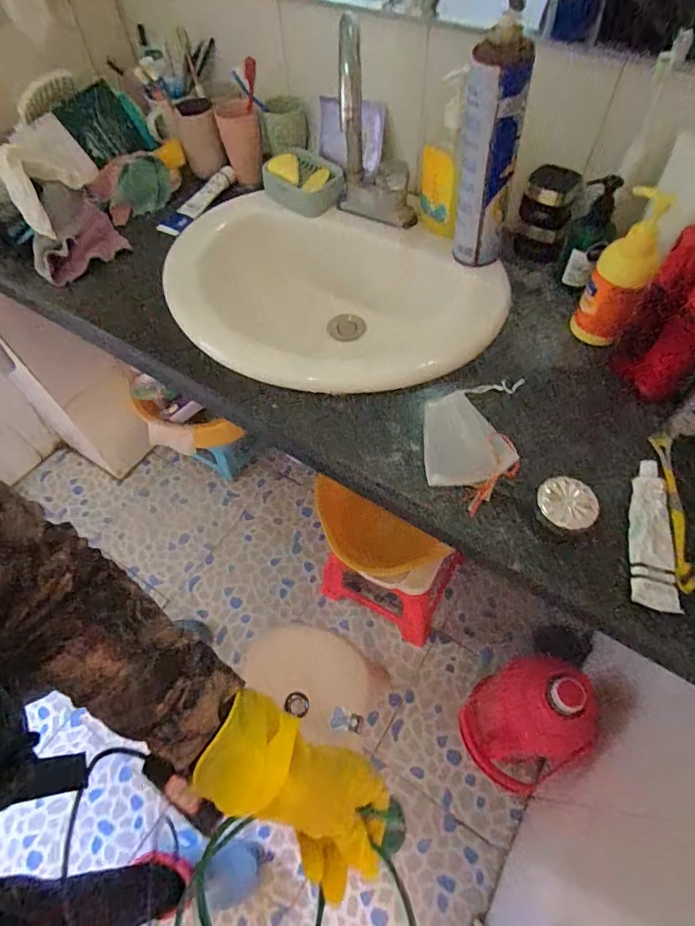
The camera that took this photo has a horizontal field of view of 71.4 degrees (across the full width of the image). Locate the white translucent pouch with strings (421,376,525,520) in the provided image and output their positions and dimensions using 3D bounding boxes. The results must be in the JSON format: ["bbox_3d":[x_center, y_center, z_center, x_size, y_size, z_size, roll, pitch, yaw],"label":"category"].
[{"bbox_3d":[0.137,-0.029,0.535,0.101,0.020,0.166,6,58,7],"label":"white translucent pouch with strings"}]

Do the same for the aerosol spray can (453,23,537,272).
[{"bbox_3d":[0.167,-0.359,0.581,0.070,0.249,0.058,11,59,9],"label":"aerosol spray can"}]

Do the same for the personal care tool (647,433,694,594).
[{"bbox_3d":[0.326,0.043,0.482,0.018,0.015,0.175,7,59,8],"label":"personal care tool"}]

